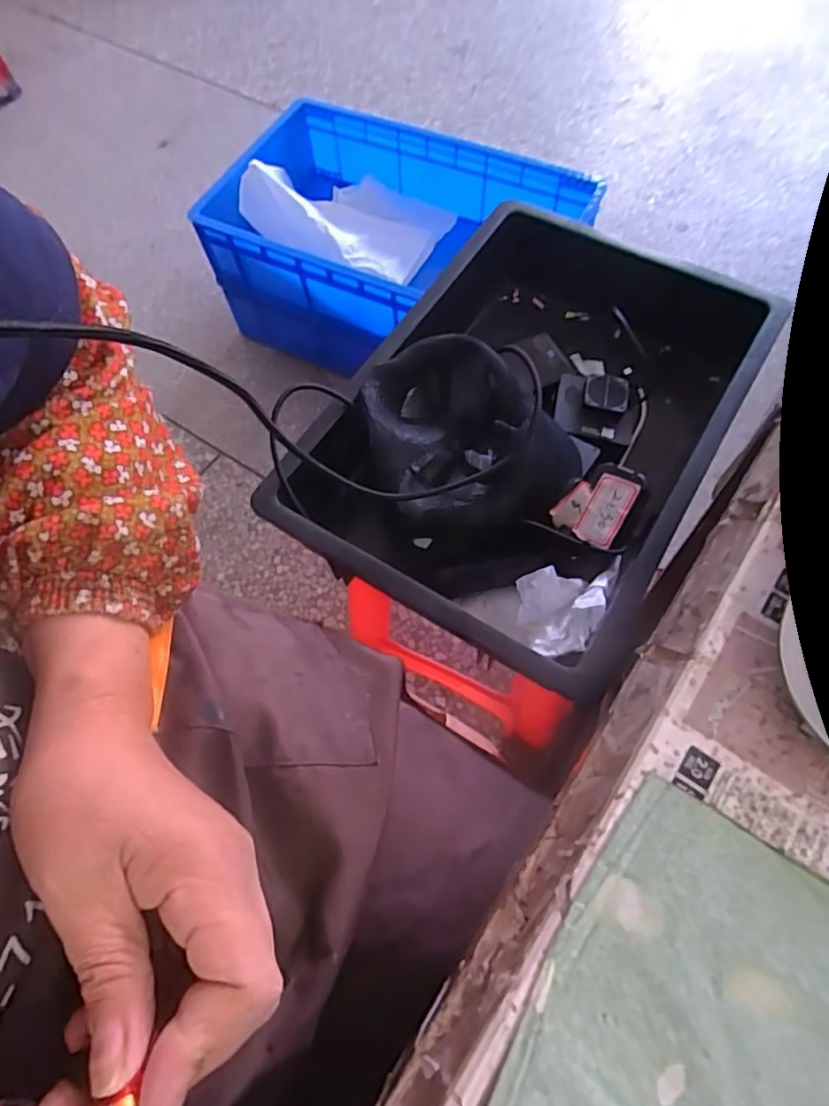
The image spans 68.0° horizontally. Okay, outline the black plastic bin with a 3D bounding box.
[{"bbox_3d":[0.106,-0.119,0.585,0.314,0.115,0.434,28,69,14],"label":"black plastic bin"}]

